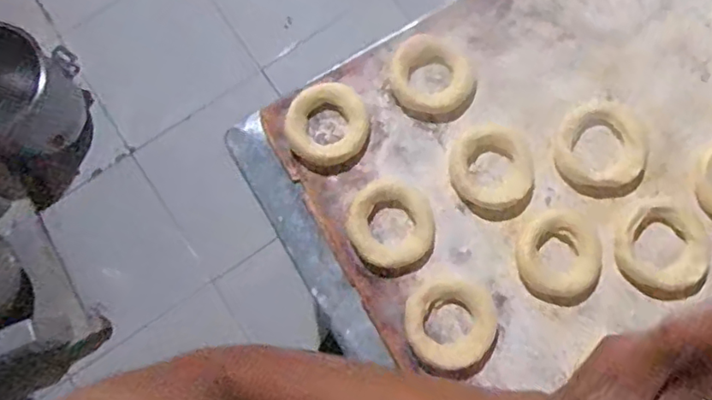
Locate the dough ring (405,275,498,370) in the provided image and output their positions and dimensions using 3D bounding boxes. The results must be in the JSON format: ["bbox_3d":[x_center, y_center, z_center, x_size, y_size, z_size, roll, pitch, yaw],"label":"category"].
[{"bbox_3d":[0.076,0.100,0.473,0.071,0.016,0.072,0,78,2],"label":"dough ring"}]

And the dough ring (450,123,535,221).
[{"bbox_3d":[0.119,-0.025,0.503,0.072,0.020,0.080,13,79,5],"label":"dough ring"}]

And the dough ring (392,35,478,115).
[{"bbox_3d":[0.069,-0.113,0.525,0.073,0.017,0.073,0,78,2],"label":"dough ring"}]

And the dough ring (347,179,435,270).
[{"bbox_3d":[0.031,0.021,0.492,0.074,0.017,0.069,0,78,2],"label":"dough ring"}]

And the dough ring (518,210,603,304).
[{"bbox_3d":[0.174,0.047,0.483,0.070,0.016,0.073,0,78,2],"label":"dough ring"}]

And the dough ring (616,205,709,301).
[{"bbox_3d":[0.258,0.044,0.485,0.074,0.013,0.079,0,78,2],"label":"dough ring"}]

